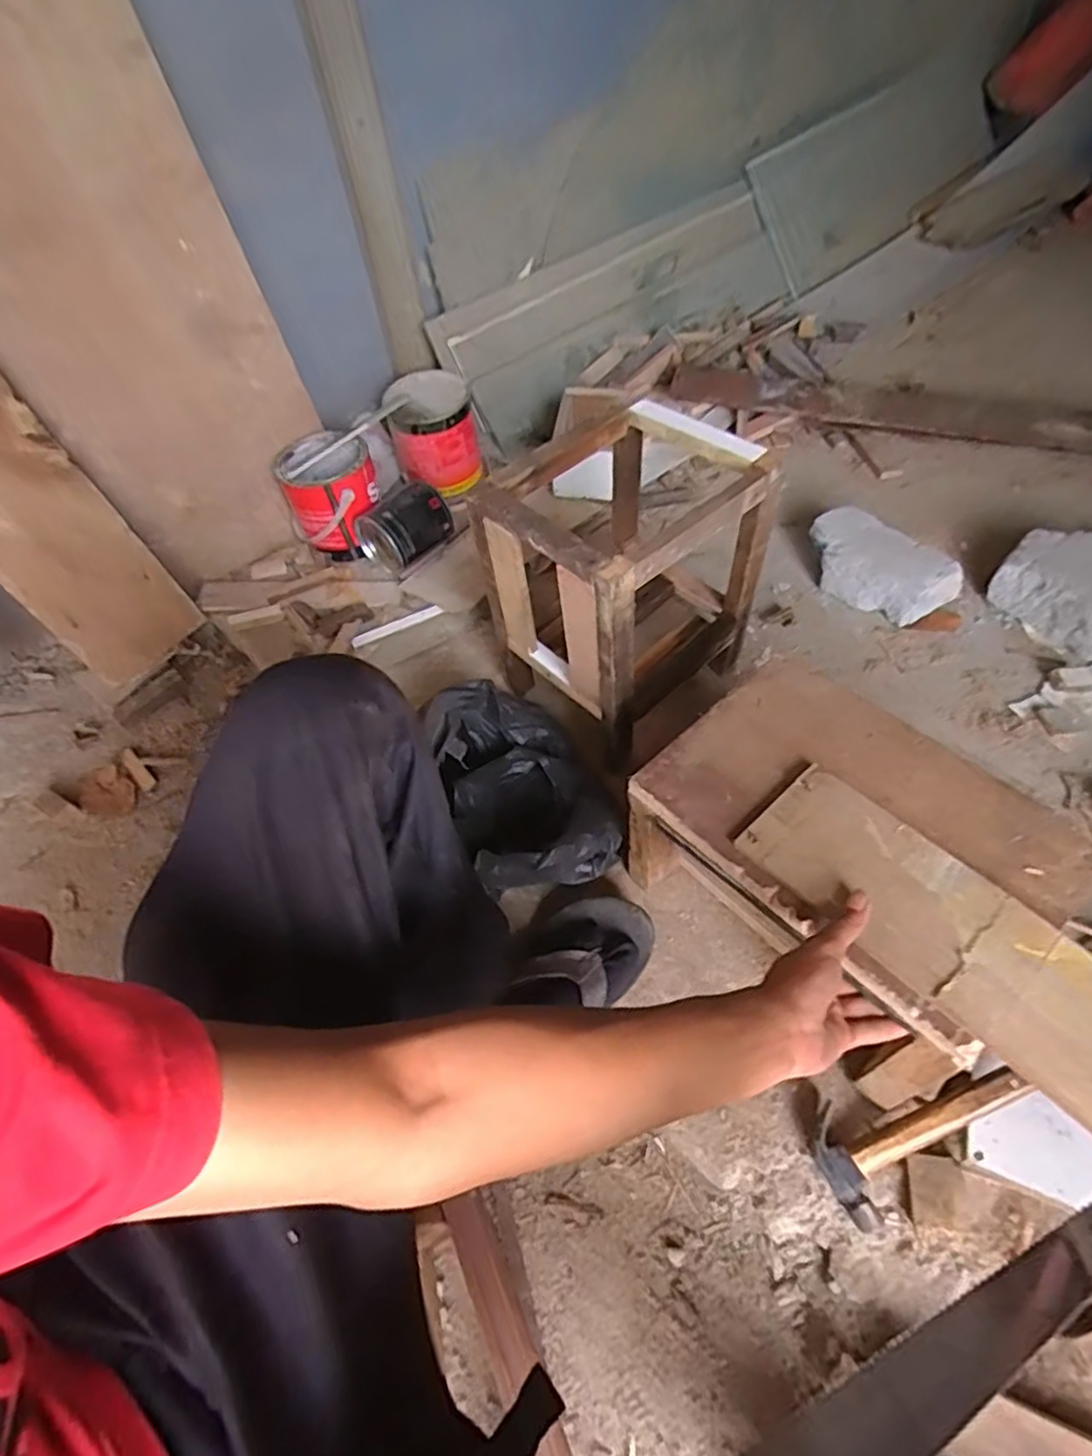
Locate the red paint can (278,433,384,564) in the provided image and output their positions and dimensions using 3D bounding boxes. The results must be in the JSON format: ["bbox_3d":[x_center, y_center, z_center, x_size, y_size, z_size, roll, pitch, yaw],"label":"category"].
[{"bbox_3d":[-0.360,-0.396,1.178,0.166,0.150,0.139,1,53,7],"label":"red paint can"}]

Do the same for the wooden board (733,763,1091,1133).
[{"bbox_3d":[0.307,0.157,0.508,0.108,0.013,0.330,-39,59,-21],"label":"wooden board"}]

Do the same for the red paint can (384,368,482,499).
[{"bbox_3d":[-0.203,-0.540,1.262,0.143,0.180,0.157,-3,53,4],"label":"red paint can"}]

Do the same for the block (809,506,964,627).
[{"bbox_3d":[0.492,-0.242,1.020,0.219,0.074,0.123,35,63,27],"label":"block"}]

